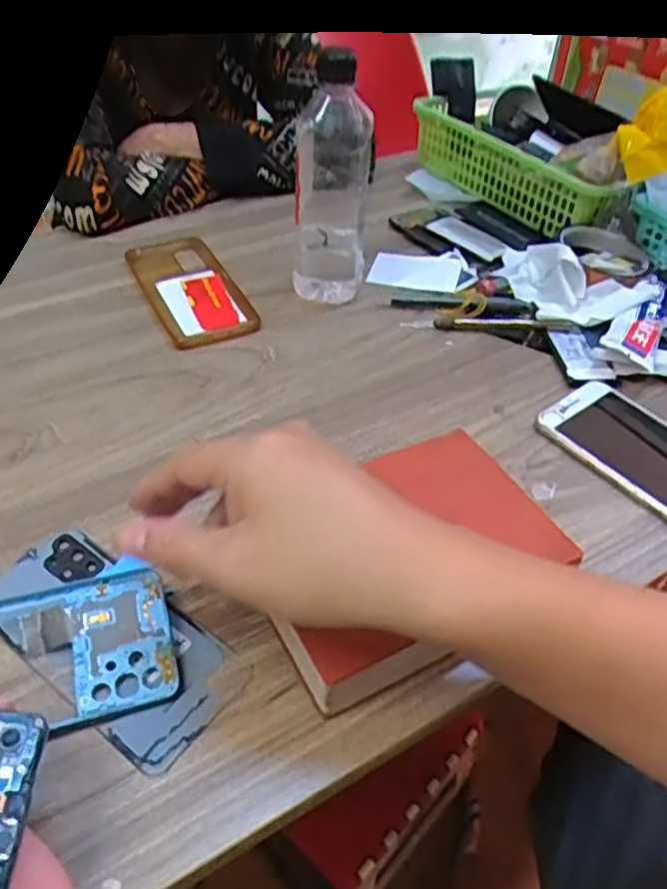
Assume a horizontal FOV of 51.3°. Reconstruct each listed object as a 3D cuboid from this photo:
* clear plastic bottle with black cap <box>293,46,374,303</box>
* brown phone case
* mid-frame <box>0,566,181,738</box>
[{"bbox_3d":[0.000,-0.219,0.579,0.058,0.192,0.054,4,44,1],"label":"clear plastic bottle with black cap"},{"bbox_3d":[-0.130,-0.143,0.623,0.080,0.007,0.170,-19,49,-21],"label":"brown phone case"},{"bbox_3d":[-0.161,0.108,0.354,0.153,0.011,0.083,-9,57,-14],"label":"mid-frame"}]

